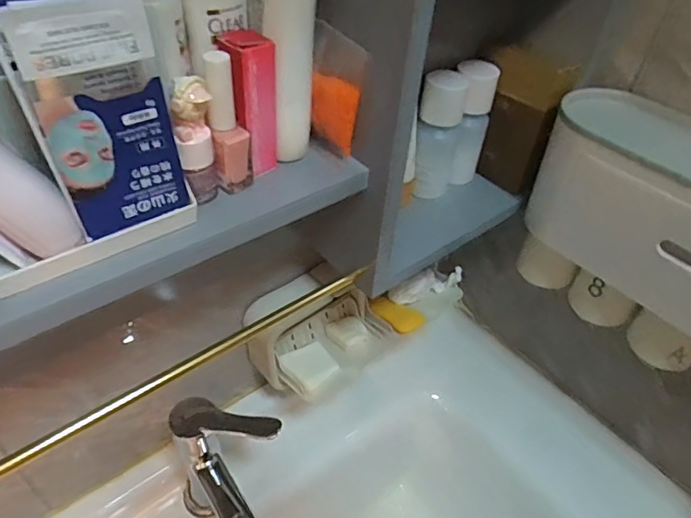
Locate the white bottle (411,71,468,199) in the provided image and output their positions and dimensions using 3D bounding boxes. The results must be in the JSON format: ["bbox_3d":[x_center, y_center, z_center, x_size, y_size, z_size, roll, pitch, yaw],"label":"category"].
[{"bbox_3d":[0.092,-0.121,0.521,0.043,0.123,0.043,13,43,8],"label":"white bottle"}]

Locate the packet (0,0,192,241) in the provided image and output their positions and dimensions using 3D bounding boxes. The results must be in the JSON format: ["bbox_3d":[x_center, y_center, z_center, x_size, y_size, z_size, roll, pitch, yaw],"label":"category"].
[{"bbox_3d":[-0.125,-0.071,0.275,0.063,0.117,0.010,-24,43,-27],"label":"packet"}]

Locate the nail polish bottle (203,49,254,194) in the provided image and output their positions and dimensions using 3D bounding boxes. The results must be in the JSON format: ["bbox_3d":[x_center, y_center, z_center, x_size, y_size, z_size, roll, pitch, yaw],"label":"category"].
[{"bbox_3d":[-0.074,-0.084,0.332,0.023,0.089,0.019,-4,44,-10],"label":"nail polish bottle"}]

